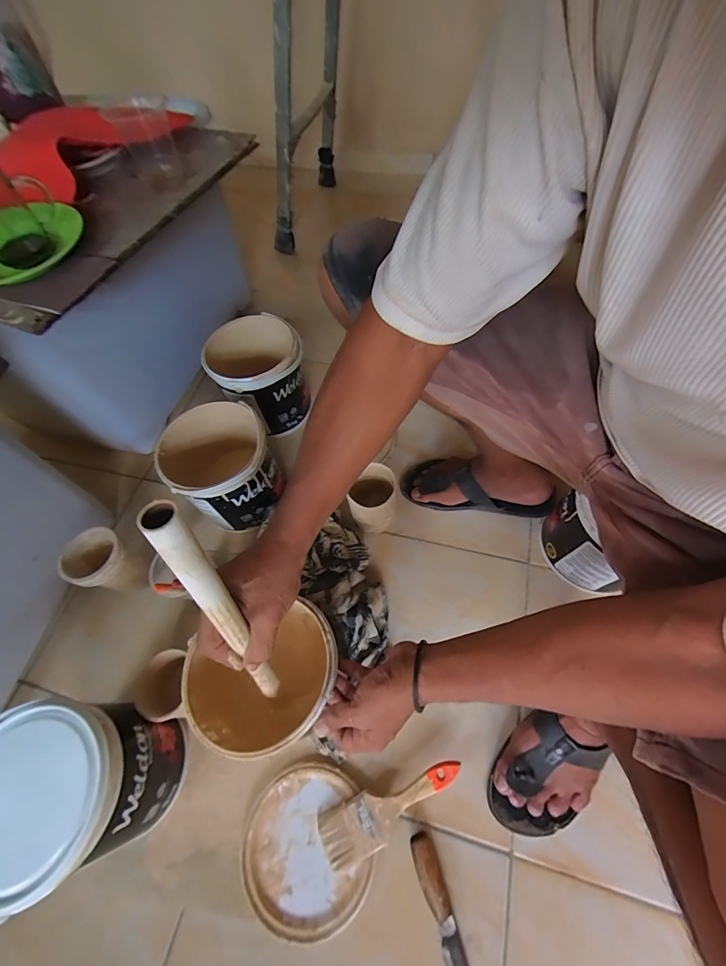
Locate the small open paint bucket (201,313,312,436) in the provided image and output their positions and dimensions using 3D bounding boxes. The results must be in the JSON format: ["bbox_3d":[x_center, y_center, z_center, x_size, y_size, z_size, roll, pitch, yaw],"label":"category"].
[{"bbox_3d":[-0.208,-0.223,0.787,0.175,0.164,0.163,-1,63,3],"label":"small open paint bucket"}]

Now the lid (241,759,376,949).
[{"bbox_3d":[-0.079,0.492,0.509,0.163,0.011,0.177,-1,63,3],"label":"lid"}]

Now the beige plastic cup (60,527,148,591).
[{"bbox_3d":[-0.423,0.142,0.645,0.092,0.135,0.088,31,69,18],"label":"beige plastic cup"}]

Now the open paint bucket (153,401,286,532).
[{"bbox_3d":[-0.247,-0.021,0.684,0.165,0.182,0.176,-1,63,3],"label":"open paint bucket"}]

